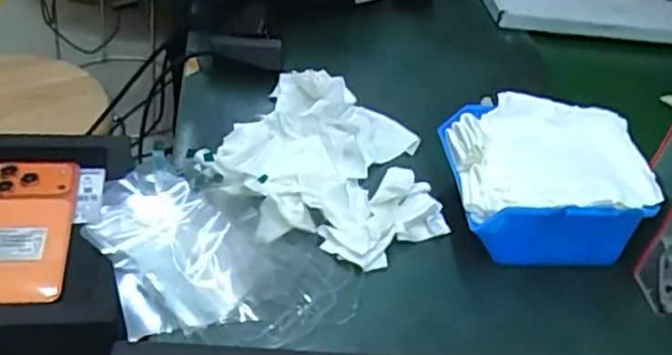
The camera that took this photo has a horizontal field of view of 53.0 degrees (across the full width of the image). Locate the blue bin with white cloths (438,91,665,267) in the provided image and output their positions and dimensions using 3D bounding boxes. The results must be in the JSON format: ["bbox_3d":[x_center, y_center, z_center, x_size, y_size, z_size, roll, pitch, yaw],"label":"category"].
[{"bbox_3d":[0.158,0.006,0.529,0.137,0.085,0.119,4,42,-9],"label":"blue bin with white cloths"}]

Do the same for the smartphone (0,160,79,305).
[{"bbox_3d":[-0.262,0.041,0.561,0.077,0.019,0.158,-2,42,-11],"label":"smartphone"}]

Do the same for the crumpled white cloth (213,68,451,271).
[{"bbox_3d":[0.001,-0.016,0.554,0.181,0.031,0.184,15,41,4],"label":"crumpled white cloth"}]

